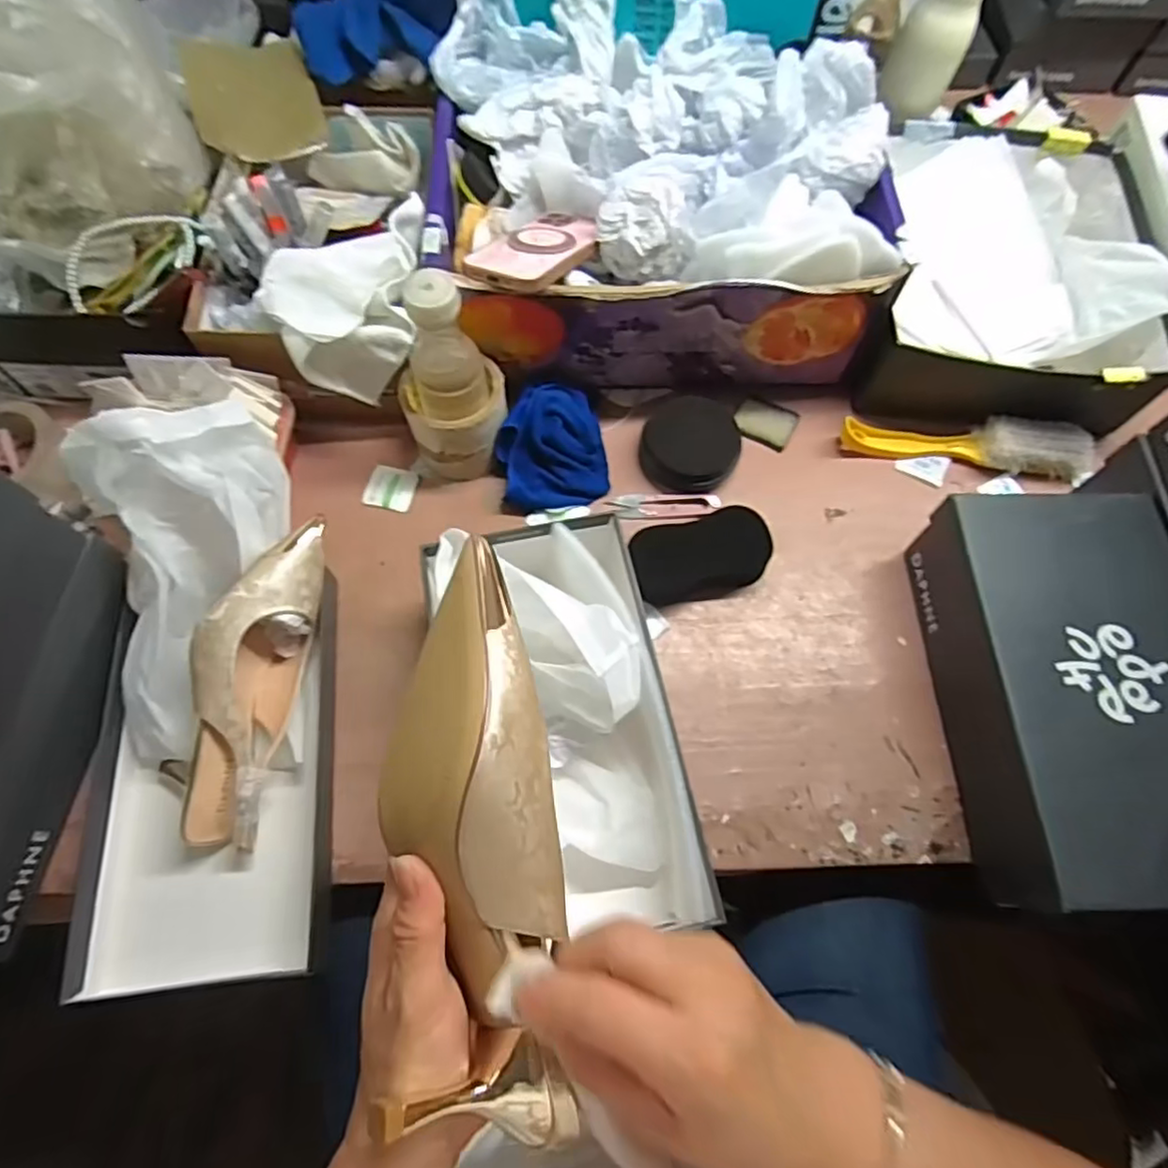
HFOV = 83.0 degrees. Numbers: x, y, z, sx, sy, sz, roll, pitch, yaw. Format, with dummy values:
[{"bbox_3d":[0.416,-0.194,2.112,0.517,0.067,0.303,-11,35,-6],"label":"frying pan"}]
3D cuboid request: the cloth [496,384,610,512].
[{"bbox_3d":[-0.028,-0.126,0.609,0.098,0.056,0.099,-9,68,-5],"label":"cloth"}]

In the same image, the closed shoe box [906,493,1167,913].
[{"bbox_3d":[0.369,0.084,0.503,0.155,0.107,0.283,0,68,-1],"label":"closed shoe box"}]

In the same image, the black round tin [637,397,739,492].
[{"bbox_3d":[0.099,-0.128,0.618,0.093,0.038,0.085,2,68,0],"label":"black round tin"}]

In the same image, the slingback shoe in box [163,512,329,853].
[{"bbox_3d":[-0.264,0.070,0.510,0.087,0.083,0.245,9,68,3],"label":"slingback shoe in box"}]

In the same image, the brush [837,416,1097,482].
[{"bbox_3d":[0.361,-0.138,0.630,0.227,0.038,0.049,10,68,3],"label":"brush"}]

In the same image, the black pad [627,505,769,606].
[{"bbox_3d":[0.102,-0.023,0.581,0.125,0.038,0.064,-14,69,-7],"label":"black pad"}]

